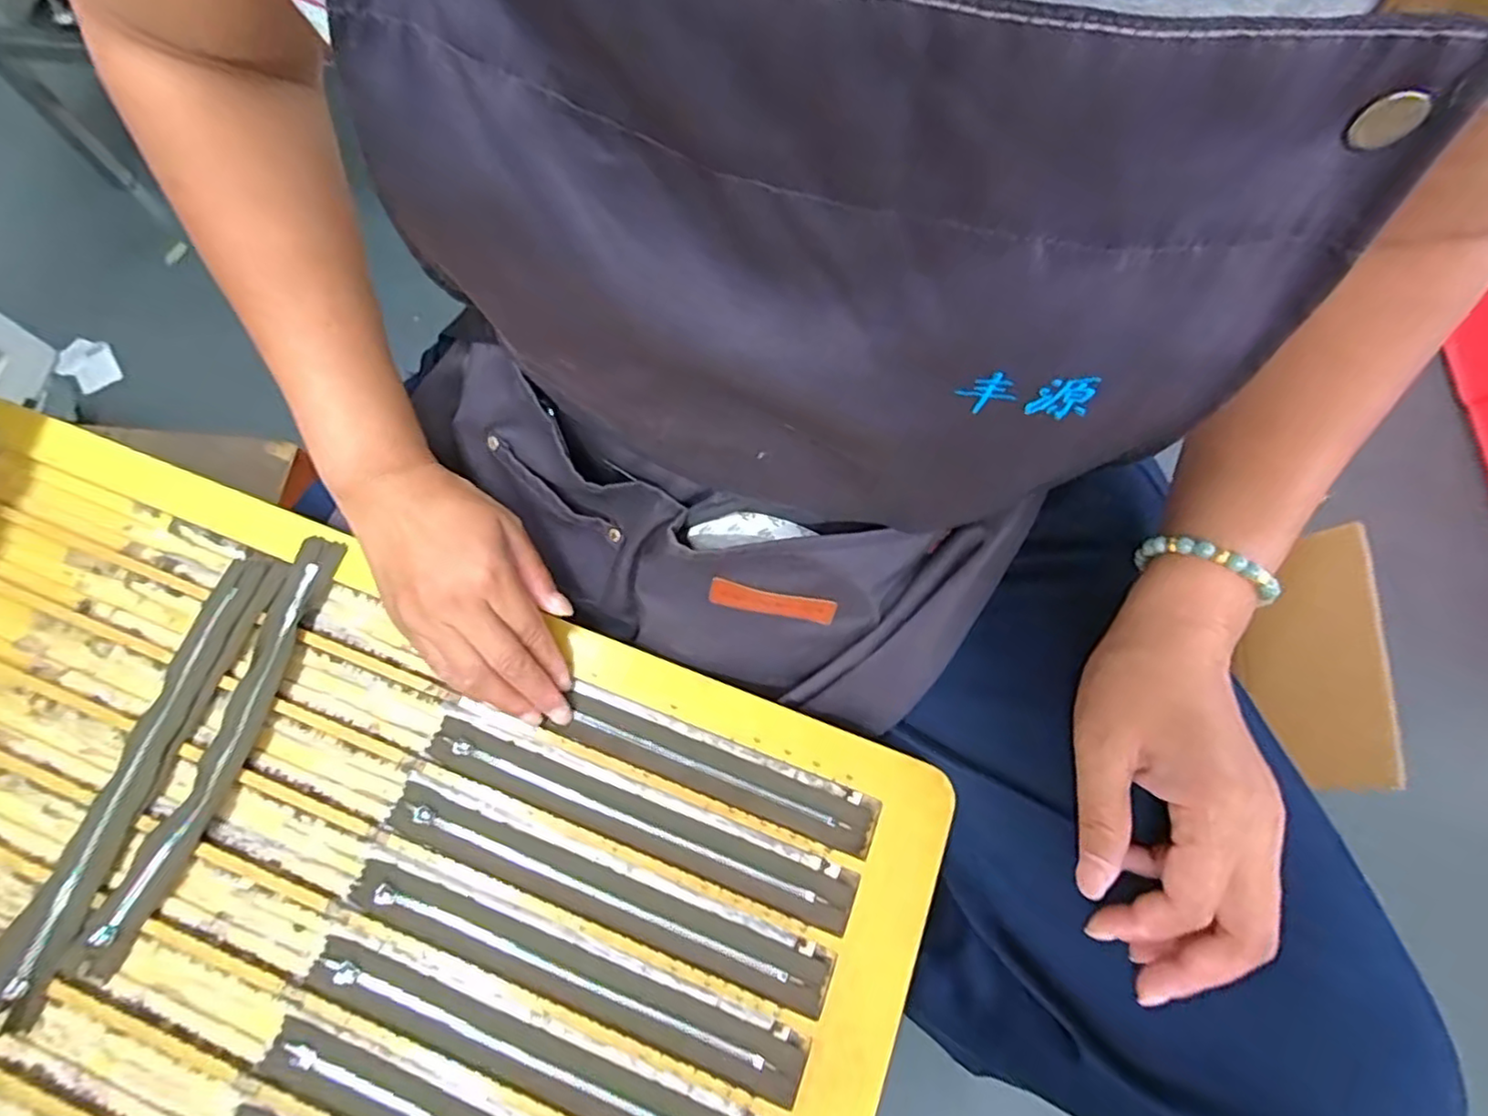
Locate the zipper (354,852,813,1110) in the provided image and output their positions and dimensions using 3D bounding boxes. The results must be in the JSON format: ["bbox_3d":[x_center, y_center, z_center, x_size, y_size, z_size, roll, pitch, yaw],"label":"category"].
[{"bbox_3d":[-0.093,0.222,0.351,0.254,0.004,0.028,19,72,5],"label":"zipper"}]

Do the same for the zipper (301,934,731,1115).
[{"bbox_3d":[-0.108,0.260,0.341,0.255,0.006,0.028,19,72,5],"label":"zipper"}]

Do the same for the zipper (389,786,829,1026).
[{"bbox_3d":[-0.078,0.185,0.366,0.255,0.006,0.026,20,72,6],"label":"zipper"}]

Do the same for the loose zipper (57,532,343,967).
[{"bbox_3d":[-0.303,0.104,0.386,0.034,0.007,0.250,17,71,5],"label":"loose zipper"}]

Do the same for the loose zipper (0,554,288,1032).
[{"bbox_3d":[-0.344,0.118,0.375,0.036,0.017,0.258,15,71,4],"label":"loose zipper"}]

